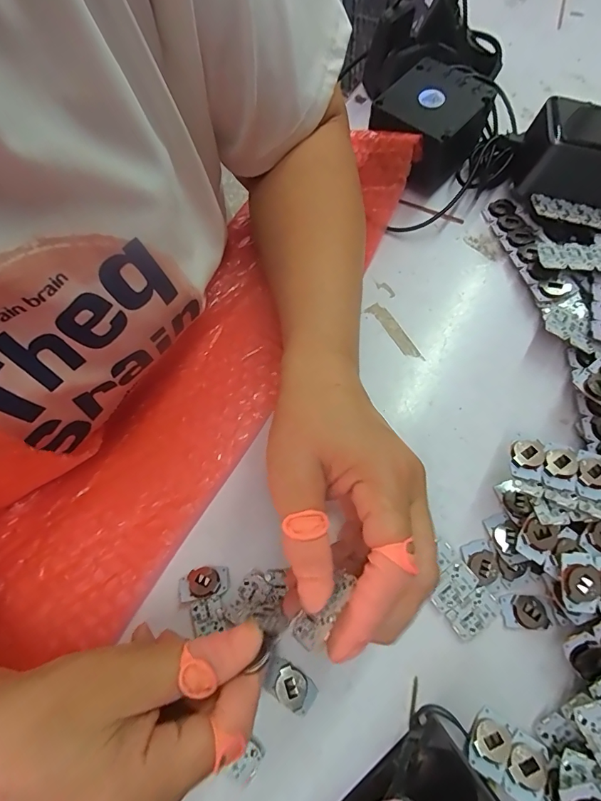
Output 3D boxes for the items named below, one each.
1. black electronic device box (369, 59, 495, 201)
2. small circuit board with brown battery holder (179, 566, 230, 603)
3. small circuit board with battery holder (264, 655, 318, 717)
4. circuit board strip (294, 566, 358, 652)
[{"bbox_3d":[0.105,-0.226,0.345,0.077,0.060,0.083,35,74,15],"label":"black electronic device box"},{"bbox_3d":[-0.060,0.112,0.249,0.030,0.004,0.017,-12,69,-2],"label":"small circuit board with brown battery holder"},{"bbox_3d":[-0.006,0.163,0.231,0.032,0.004,0.018,34,61,6],"label":"small circuit board with battery holder"},{"bbox_3d":[0.011,0.097,0.189,0.004,0.018,0.038,42,83,-18],"label":"circuit board strip"}]

